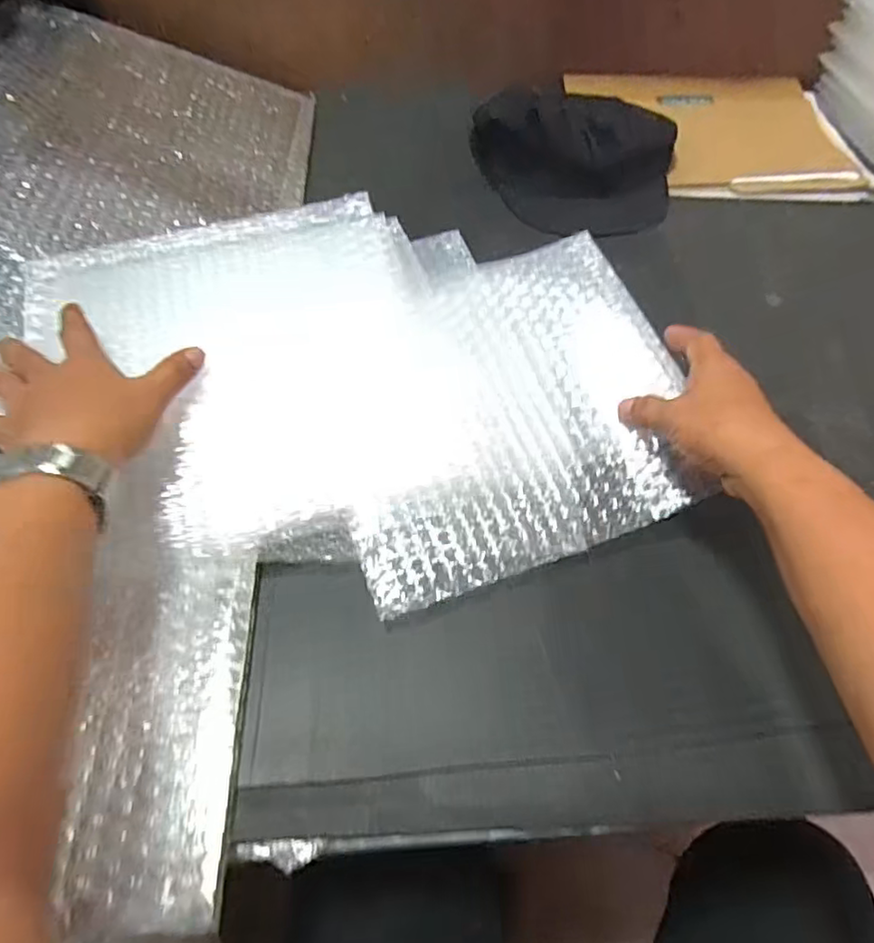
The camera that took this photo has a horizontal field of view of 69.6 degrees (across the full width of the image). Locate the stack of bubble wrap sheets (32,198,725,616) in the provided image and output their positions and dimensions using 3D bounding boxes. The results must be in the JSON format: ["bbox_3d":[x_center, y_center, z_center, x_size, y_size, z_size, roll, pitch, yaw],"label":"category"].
[{"bbox_3d":[-0.047,-0.062,0.435,0.399,0.032,0.299,-12,73,-10],"label":"stack of bubble wrap sheets"}]

